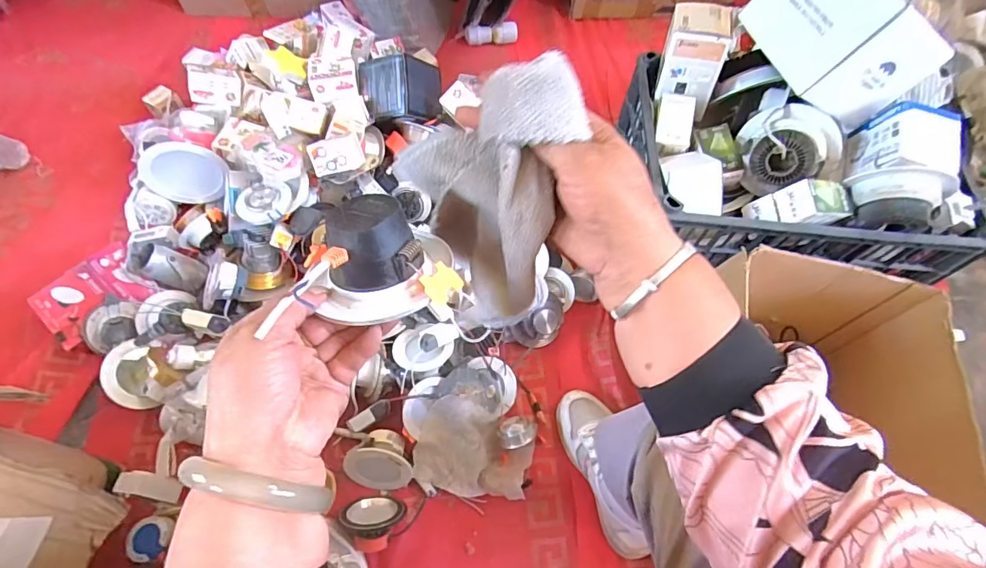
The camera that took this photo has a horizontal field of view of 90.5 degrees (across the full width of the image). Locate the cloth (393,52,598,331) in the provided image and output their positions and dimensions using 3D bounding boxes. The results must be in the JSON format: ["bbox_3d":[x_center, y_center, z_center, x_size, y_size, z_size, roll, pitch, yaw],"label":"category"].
[{"bbox_3d":[0.000,-0.049,0.301,0.101,0.131,0.099,-7,63,-7],"label":"cloth"}]

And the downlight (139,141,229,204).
[{"bbox_3d":[-0.549,-0.200,0.869,0.126,0.118,0.040,11,39,-33],"label":"downlight"}]

